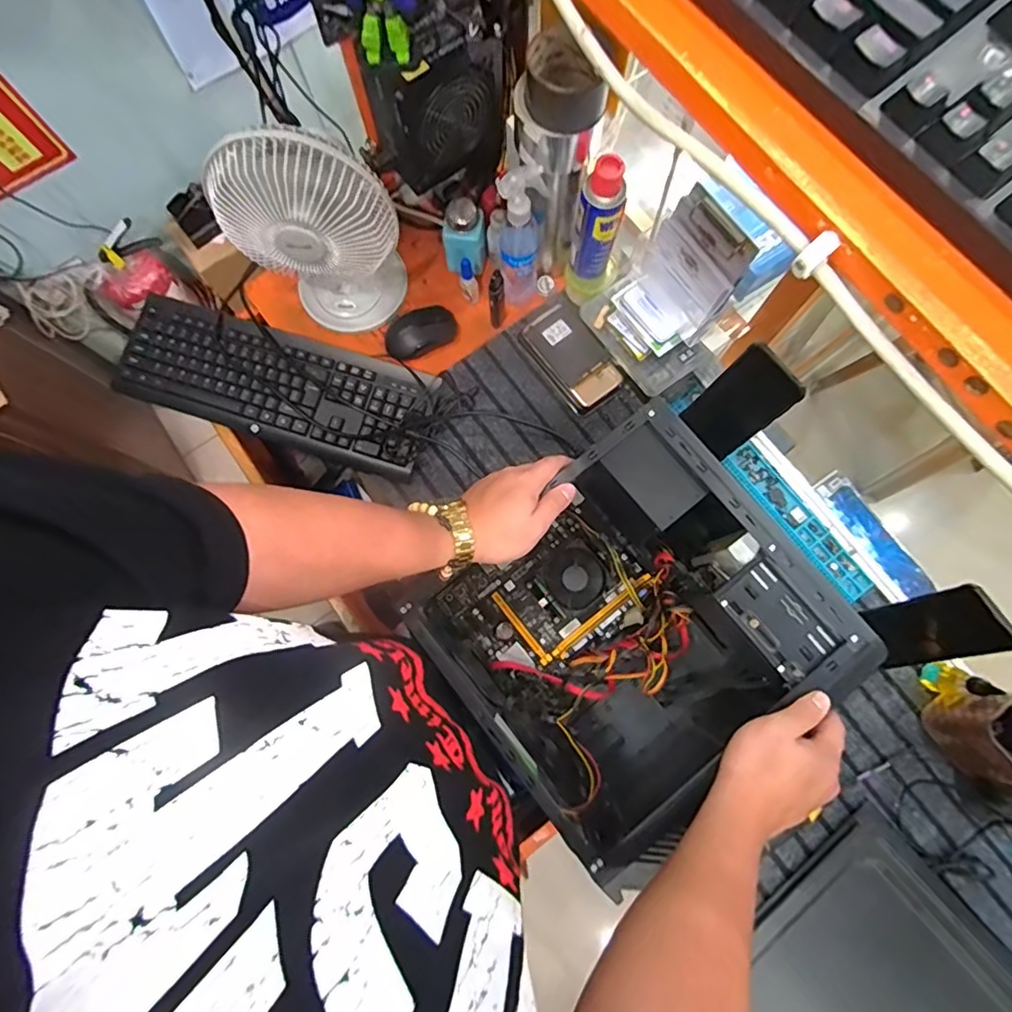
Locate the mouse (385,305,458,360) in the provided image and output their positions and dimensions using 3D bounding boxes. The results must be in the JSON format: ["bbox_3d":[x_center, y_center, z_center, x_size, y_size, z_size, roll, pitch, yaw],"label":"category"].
[{"bbox_3d":[-0.120,-0.245,0.761,0.100,0.035,0.069,-27,79,-5],"label":"mouse"}]

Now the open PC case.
[{"bbox_3d":[0.128,0.131,0.611,0.350,0.177,0.323,-38,80,-7],"label":"open PC case"}]

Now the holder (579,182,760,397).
[{"bbox_3d":[0.180,-0.244,0.642,0.099,0.207,0.154,-42,80,-8],"label":"holder"}]

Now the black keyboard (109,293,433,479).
[{"bbox_3d":[-0.306,-0.162,0.747,0.428,0.031,0.139,17,79,4],"label":"black keyboard"}]

